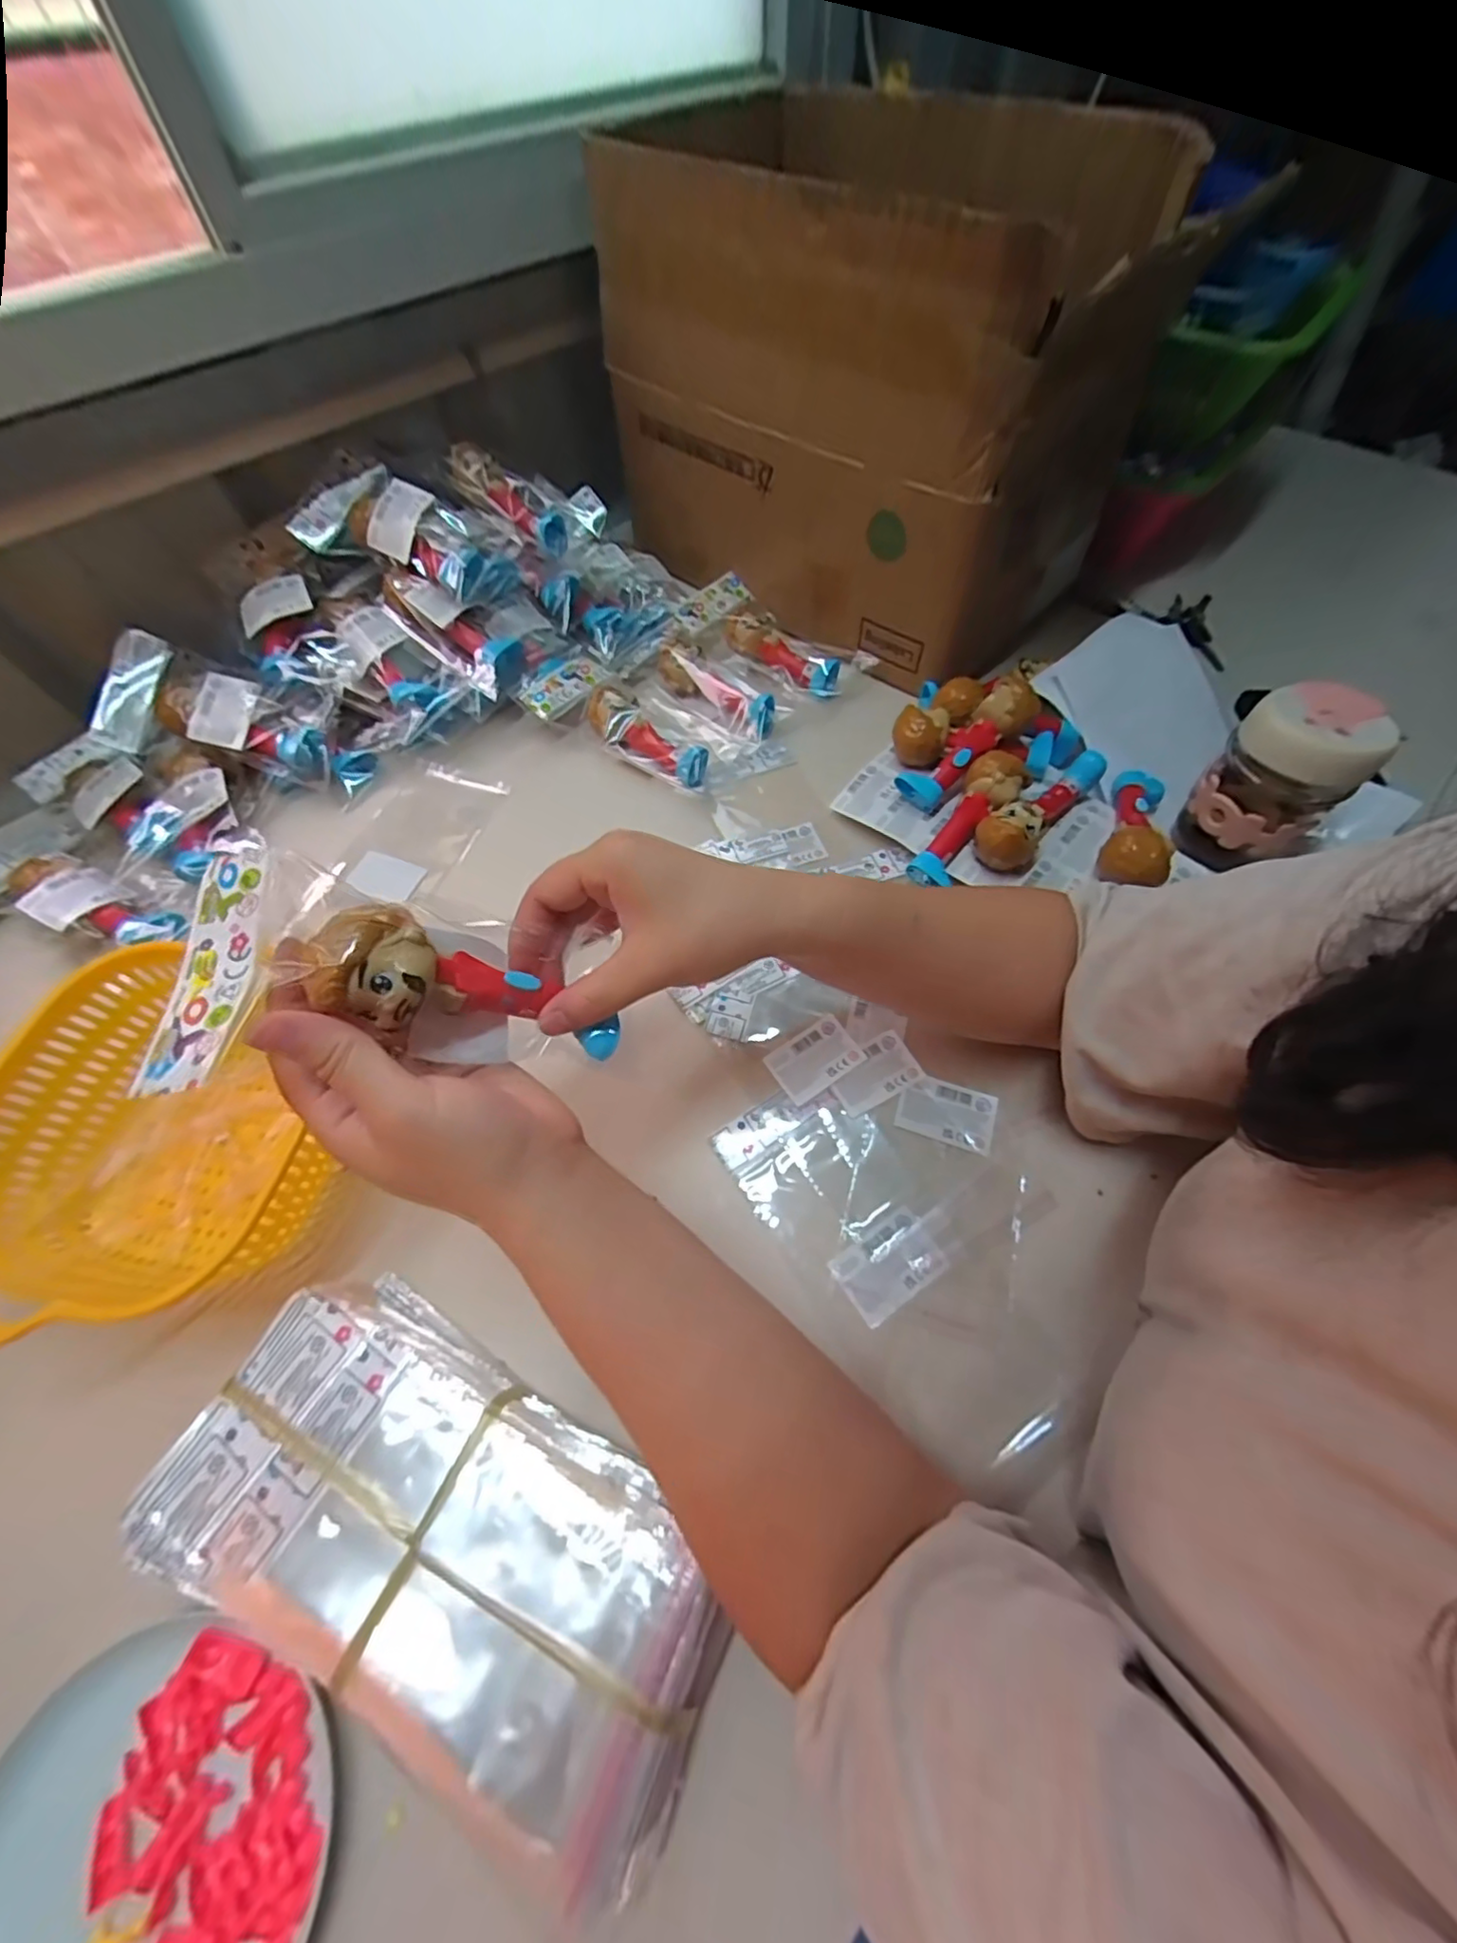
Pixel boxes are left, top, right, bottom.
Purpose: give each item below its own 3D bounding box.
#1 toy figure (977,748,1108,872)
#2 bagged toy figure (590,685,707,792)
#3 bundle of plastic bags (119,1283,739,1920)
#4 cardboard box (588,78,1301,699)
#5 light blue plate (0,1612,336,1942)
[{"bbox_3d":[0.239,-0.124,0.477,0.126,0.053,0.042,-41,67,-19],"label":"toy figure"},{"bbox_3d":[-0.070,-0.207,0.547,0.130,0.033,0.055,33,67,18],"label":"bagged toy figure"},{"bbox_3d":[-0.131,0.261,0.291,0.259,0.038,0.123,21,63,13],"label":"bundle of plastic bags"},{"bbox_3d":[0.116,-0.502,0.553,0.238,0.292,0.456,-41,67,-19],"label":"cardboard box"},{"bbox_3d":[-0.239,0.364,0.245,0.142,0.022,0.138,-1,61,1],"label":"light blue plate"}]

